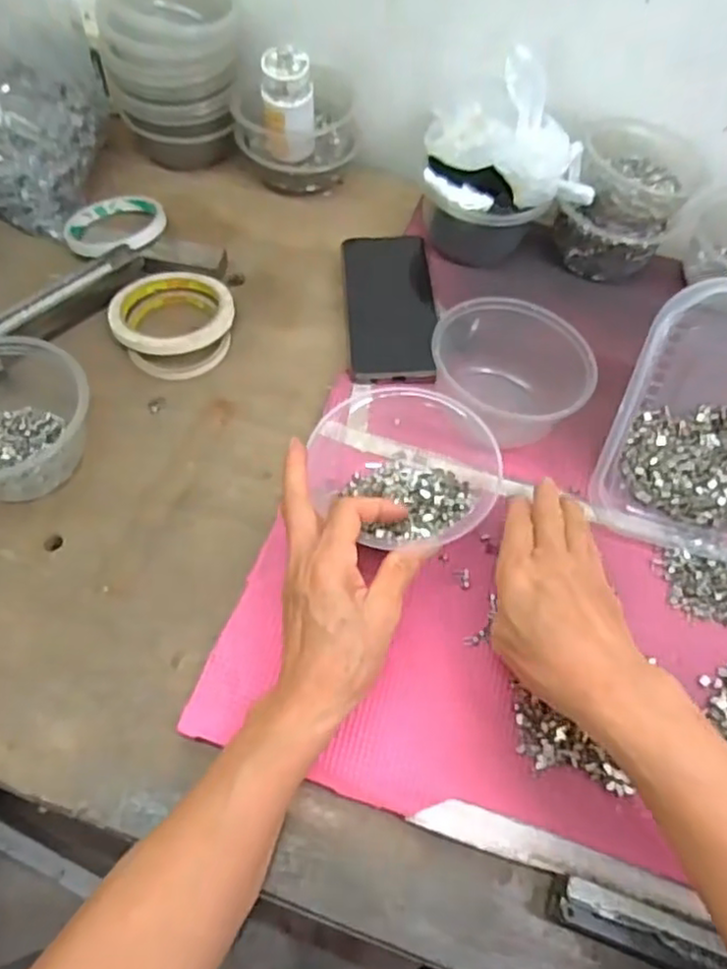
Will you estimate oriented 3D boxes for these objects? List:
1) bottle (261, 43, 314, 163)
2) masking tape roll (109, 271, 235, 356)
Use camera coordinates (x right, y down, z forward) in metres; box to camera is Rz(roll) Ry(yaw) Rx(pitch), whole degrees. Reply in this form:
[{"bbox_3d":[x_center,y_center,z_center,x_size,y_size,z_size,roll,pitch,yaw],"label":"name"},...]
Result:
[{"bbox_3d":[-0.064,-0.325,0.585,0.042,0.082,0.034,0,59,-5],"label":"bottle"},{"bbox_3d":[-0.156,-0.145,0.553,0.096,0.017,0.087,-14,61,-13],"label":"masking tape roll"}]

